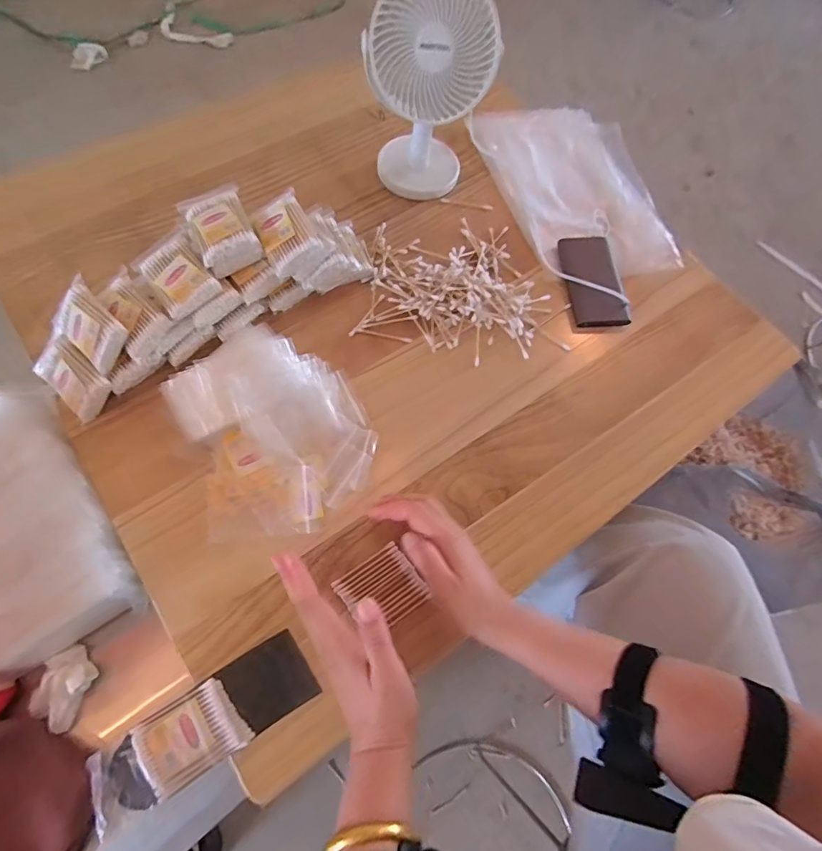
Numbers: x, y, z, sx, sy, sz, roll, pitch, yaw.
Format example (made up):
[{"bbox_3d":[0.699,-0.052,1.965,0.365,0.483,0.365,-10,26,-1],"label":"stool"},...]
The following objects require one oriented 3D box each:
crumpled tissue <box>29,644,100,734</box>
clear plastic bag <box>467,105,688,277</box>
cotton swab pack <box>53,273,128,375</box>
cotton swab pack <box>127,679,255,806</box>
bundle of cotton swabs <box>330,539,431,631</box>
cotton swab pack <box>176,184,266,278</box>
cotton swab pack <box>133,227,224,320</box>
[{"bbox_3d":[-0.313,0.235,0.423,0.044,0.029,0.060,30,68,7],"label":"crumpled tissue"},{"bbox_3d":[0.244,-0.338,0.673,0.233,0.025,0.318,-12,69,-10],"label":"clear plastic bag"},{"bbox_3d":[-0.321,-0.099,0.471,0.083,0.020,0.057,40,105,7],"label":"cotton swab pack"},{"bbox_3d":[-0.183,0.258,0.394,0.077,0.016,0.060,-30,74,-16],"label":"cotton swab pack"},{"bbox_3d":[-0.028,0.156,0.448,0.068,0.005,0.063,-31,70,-16],"label":"bundle of cotton swabs"},{"bbox_3d":[-0.202,-0.207,0.503,0.064,0.038,0.095,-22,71,-14],"label":"cotton swab pack"},{"bbox_3d":[-0.242,-0.158,0.487,0.058,0.021,0.090,-31,74,-17],"label":"cotton swab pack"}]

